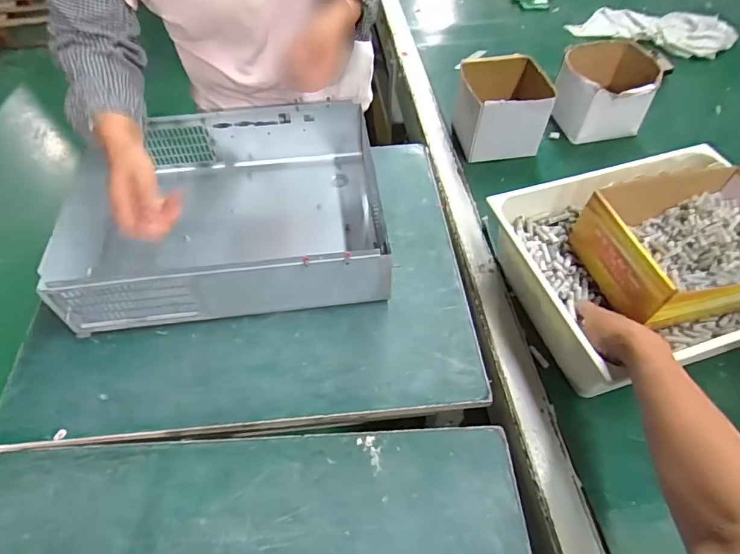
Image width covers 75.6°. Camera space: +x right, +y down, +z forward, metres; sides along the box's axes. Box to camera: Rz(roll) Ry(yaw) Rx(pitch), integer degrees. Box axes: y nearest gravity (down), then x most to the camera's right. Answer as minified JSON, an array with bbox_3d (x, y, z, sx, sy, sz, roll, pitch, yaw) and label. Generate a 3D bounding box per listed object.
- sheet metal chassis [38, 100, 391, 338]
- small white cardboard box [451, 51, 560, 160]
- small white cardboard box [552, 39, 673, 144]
[{"bbox_3d":[-0.192,-0.106,0.707,0.406,0.113,0.348,-3,53,-2],"label":"sheet metal chassis"},{"bbox_3d":[0.237,-0.313,0.866,0.146,0.114,0.155,-3,53,-2],"label":"small white cardboard box"},{"bbox_3d":[0.426,-0.348,0.895,0.136,0.108,0.152,-9,53,-7],"label":"small white cardboard box"}]

